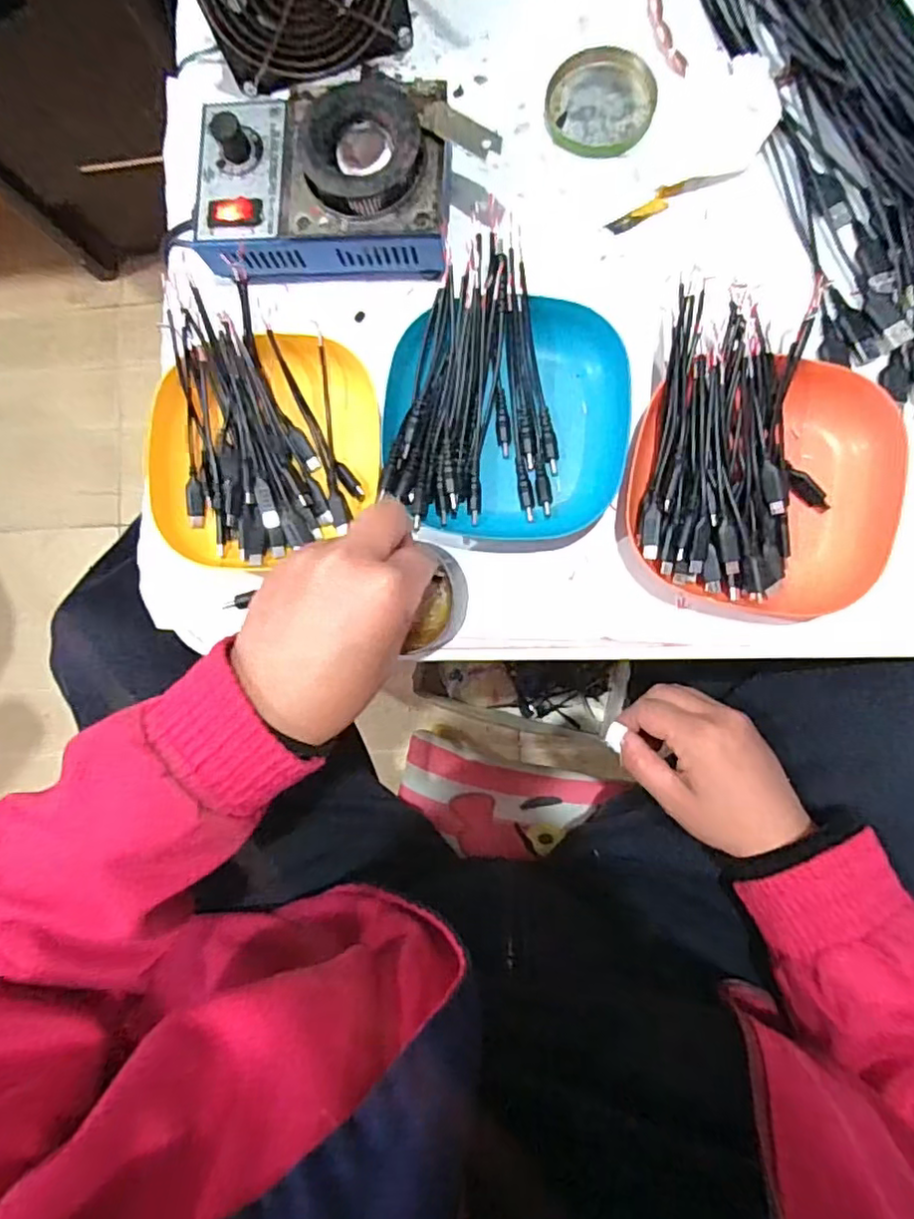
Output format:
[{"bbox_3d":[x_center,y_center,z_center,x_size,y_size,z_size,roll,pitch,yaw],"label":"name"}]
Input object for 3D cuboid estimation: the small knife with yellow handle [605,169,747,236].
[{"bbox_3d":[0.132,-0.254,0.389,0.084,0.004,0.013,-24,85,4],"label":"small knife with yellow handle"}]

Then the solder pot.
[{"bbox_3d":[-0.080,-0.248,0.384,0.150,0.064,0.113,1,87,6],"label":"solder pot"}]

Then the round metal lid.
[{"bbox_3d":[0.090,-0.319,0.398,0.066,0.009,0.059,21,90,7],"label":"round metal lid"}]

